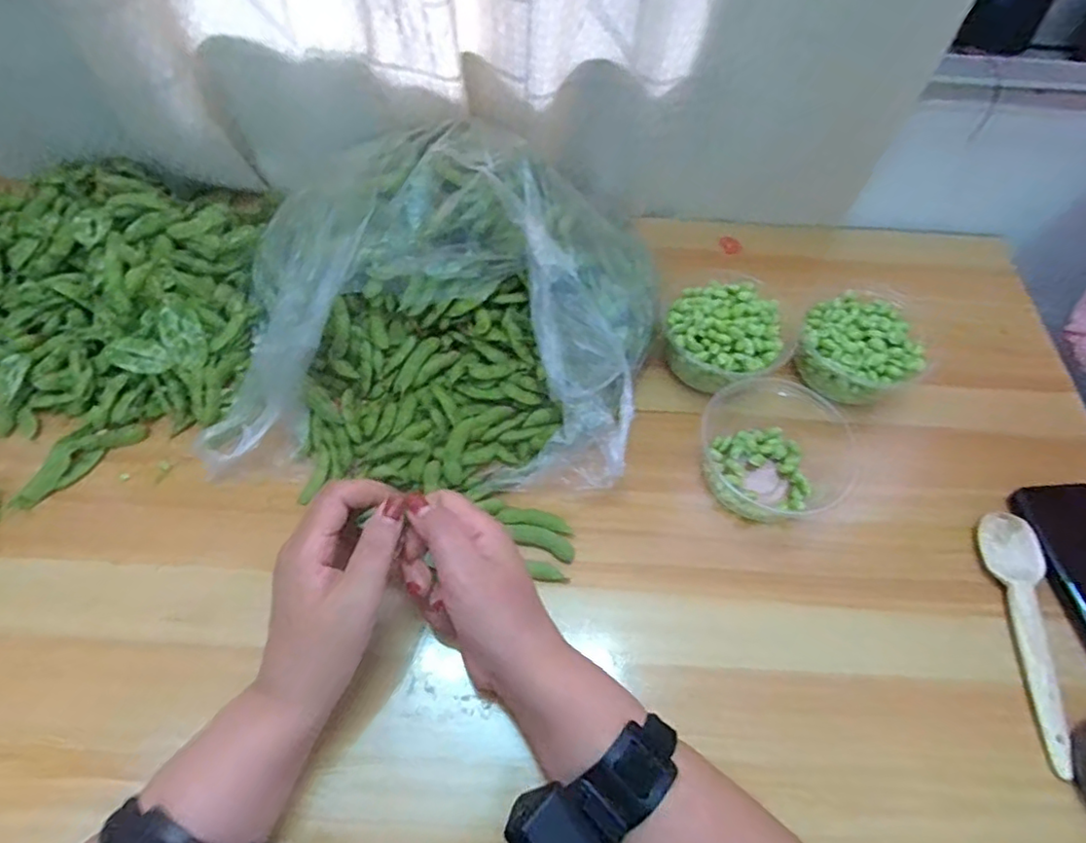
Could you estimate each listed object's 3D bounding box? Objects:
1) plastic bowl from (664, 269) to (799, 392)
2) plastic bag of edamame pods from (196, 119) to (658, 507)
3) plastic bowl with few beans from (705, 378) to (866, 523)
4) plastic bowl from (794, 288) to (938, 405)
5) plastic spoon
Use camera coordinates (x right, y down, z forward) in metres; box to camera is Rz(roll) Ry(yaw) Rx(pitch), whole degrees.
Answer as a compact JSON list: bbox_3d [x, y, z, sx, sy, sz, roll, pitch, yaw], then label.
[{"bbox_3d":[0.158,-0.077,0.522,0.104,0.053,0.102,1,58,-2],"label":"plastic bowl"},{"bbox_3d":[-0.079,-0.099,0.486,0.332,0.099,0.284,2,58,-2],"label":"plastic bag of edamame pods"},{"bbox_3d":[0.188,0.019,0.483,0.115,0.045,0.113,1,61,-3],"label":"plastic bowl with few beans"},{"bbox_3d":[0.272,-0.060,0.531,0.092,0.067,0.099,1,58,-2],"label":"plastic bowl"},{"bbox_3d":[0.355,0.151,0.430,0.040,0.011,0.175,2,58,-2],"label":"plastic spoon"}]

